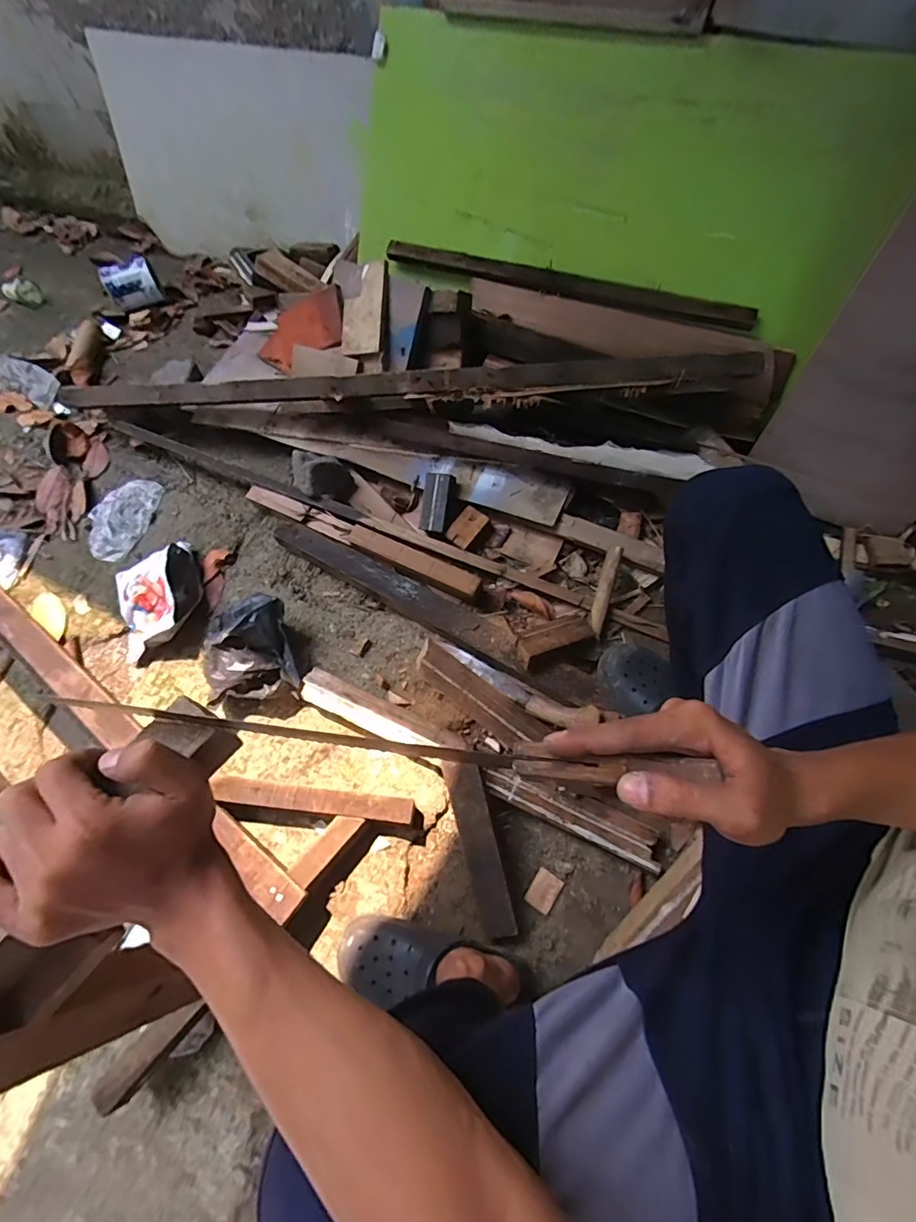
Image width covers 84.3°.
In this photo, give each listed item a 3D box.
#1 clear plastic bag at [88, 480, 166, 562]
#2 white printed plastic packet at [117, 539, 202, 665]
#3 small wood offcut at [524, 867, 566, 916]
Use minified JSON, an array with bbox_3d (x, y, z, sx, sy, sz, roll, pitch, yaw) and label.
[{"bbox_3d":[-0.768,-0.211,1.154,0.135,0.017,0.210,7,65,6],"label":"clear plastic bag"},{"bbox_3d":[-0.610,-0.036,1.004,0.167,0.096,0.216,-20,66,-7],"label":"white printed plastic packet"},{"bbox_3d":[0.137,0.446,0.808,0.042,0.011,0.056,30,70,16],"label":"small wood offcut"}]

